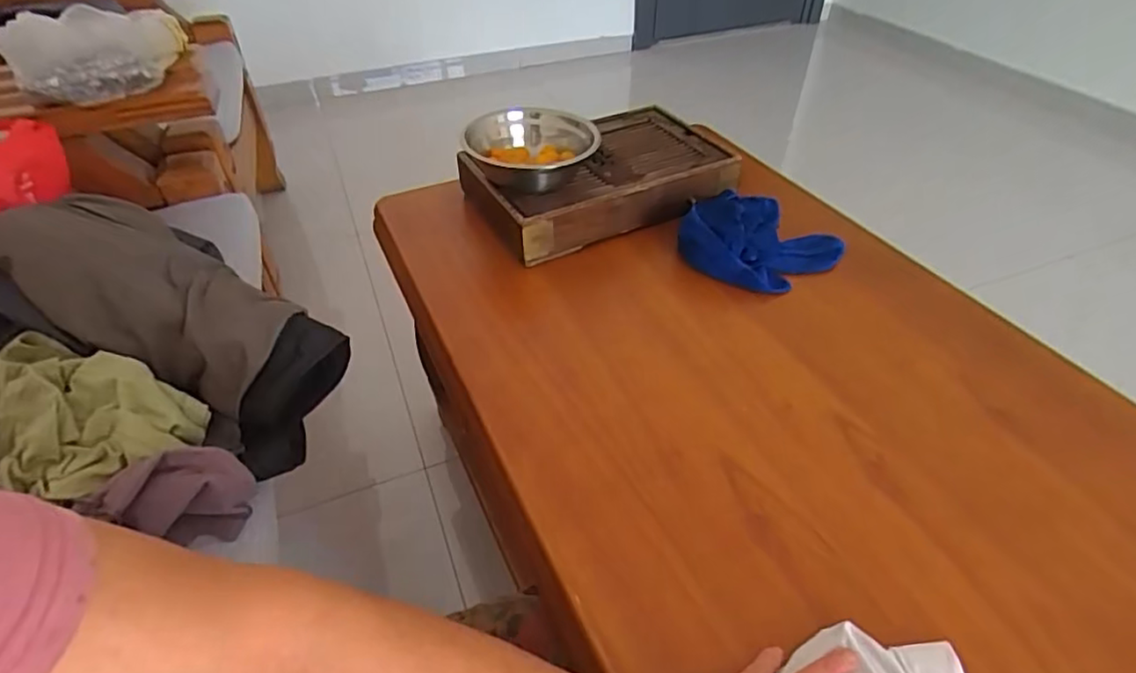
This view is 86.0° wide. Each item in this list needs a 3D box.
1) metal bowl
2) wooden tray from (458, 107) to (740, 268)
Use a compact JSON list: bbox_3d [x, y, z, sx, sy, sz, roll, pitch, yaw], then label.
[{"bbox_3d":[-0.043,-0.235,0.766,0.157,0.062,0.156,-1,43,1],"label":"metal bowl"},{"bbox_3d":[0.038,-0.204,0.809,0.305,0.079,0.193,-21,47,-15],"label":"wooden tray"}]

